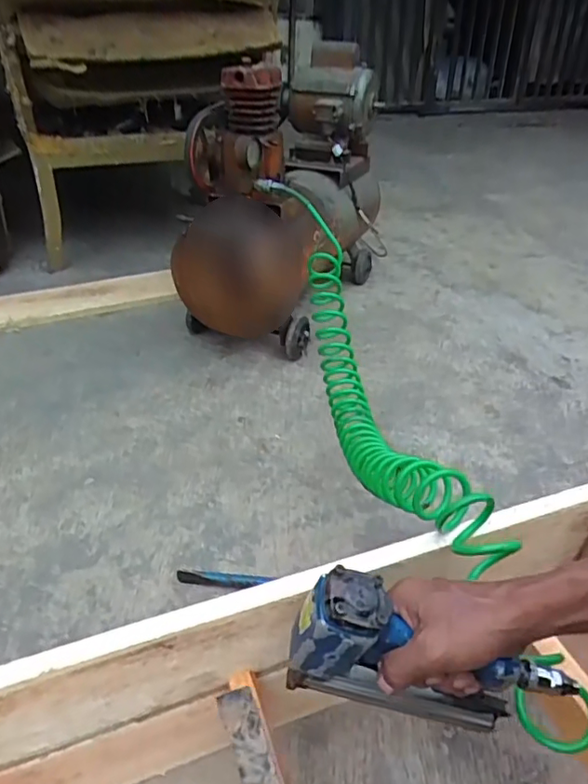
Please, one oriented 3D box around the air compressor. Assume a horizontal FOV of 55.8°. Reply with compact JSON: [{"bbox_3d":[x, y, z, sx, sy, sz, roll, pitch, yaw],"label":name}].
[{"bbox_3d":[0.010,-0.442,1.265,0.318,0.552,0.601,11,35,17],"label":"air compressor"}]

